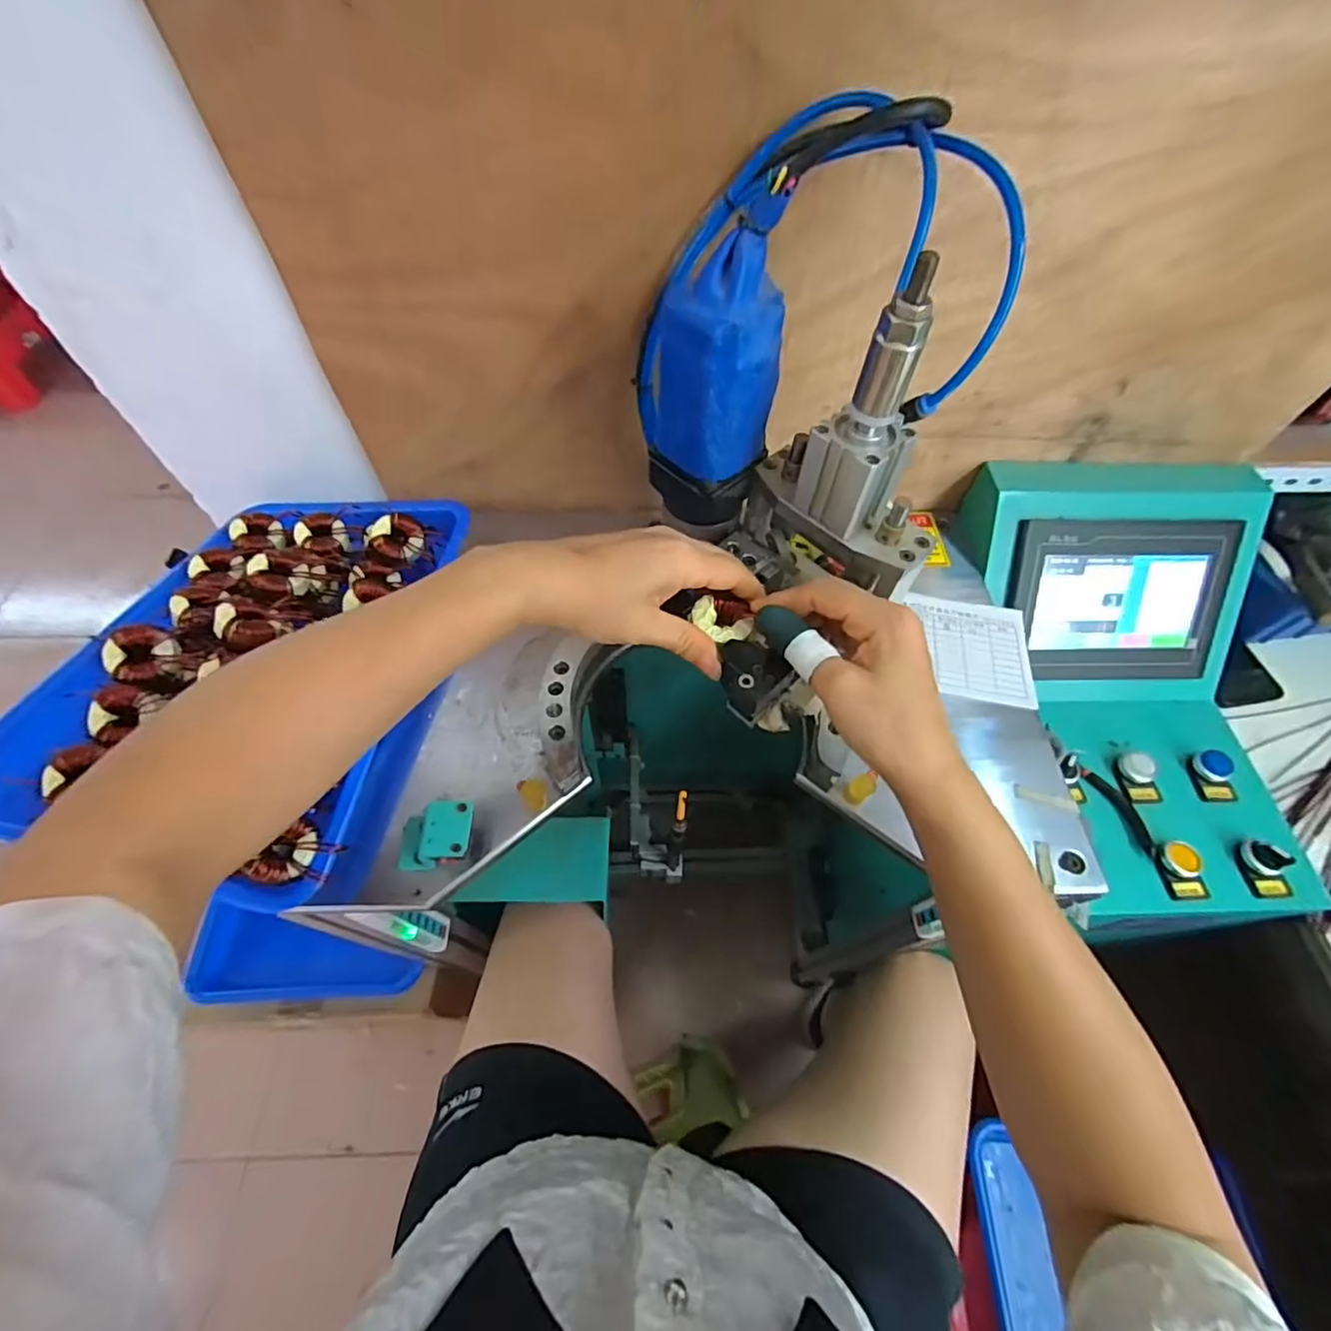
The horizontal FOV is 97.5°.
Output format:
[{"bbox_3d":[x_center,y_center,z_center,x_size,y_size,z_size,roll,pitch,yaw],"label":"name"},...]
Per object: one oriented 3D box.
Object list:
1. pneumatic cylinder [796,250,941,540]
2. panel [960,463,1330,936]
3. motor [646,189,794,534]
[{"bbox_3d":[0.112,-0.130,0.310,0.053,0.125,0.041,-29,63,-18],"label":"pneumatic cylinder"},{"bbox_3d":[0.435,0.011,0.515,0.243,0.178,0.370,-10,59,-8],"label":"panel"},{"bbox_3d":[0.031,-0.163,0.352,0.059,0.168,0.065,38,64,20],"label":"motor"}]

